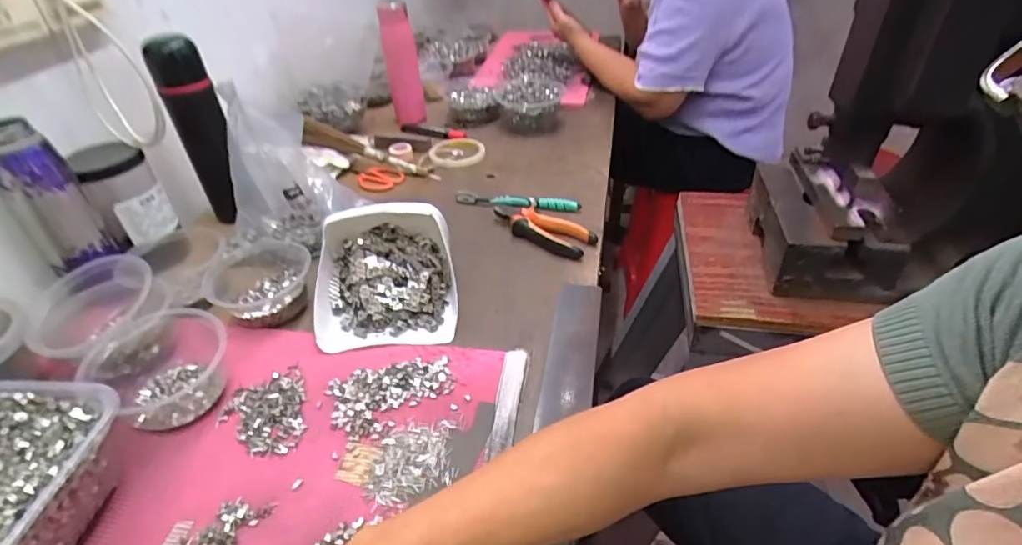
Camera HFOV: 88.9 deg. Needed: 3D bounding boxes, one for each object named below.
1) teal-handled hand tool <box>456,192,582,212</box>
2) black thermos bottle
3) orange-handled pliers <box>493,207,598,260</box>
[{"bbox_3d":[0.009,-0.107,0.769,0.184,0.014,0.023,5,39,8],"label":"teal-handled hand tool"},{"bbox_3d":[-0.417,-0.188,0.709,0.063,0.235,0.055,-21,42,-23],"label":"black thermos bottle"},{"bbox_3d":[0.039,-0.063,0.699,0.148,0.021,0.055,24,45,28],"label":"orange-handled pliers"}]

